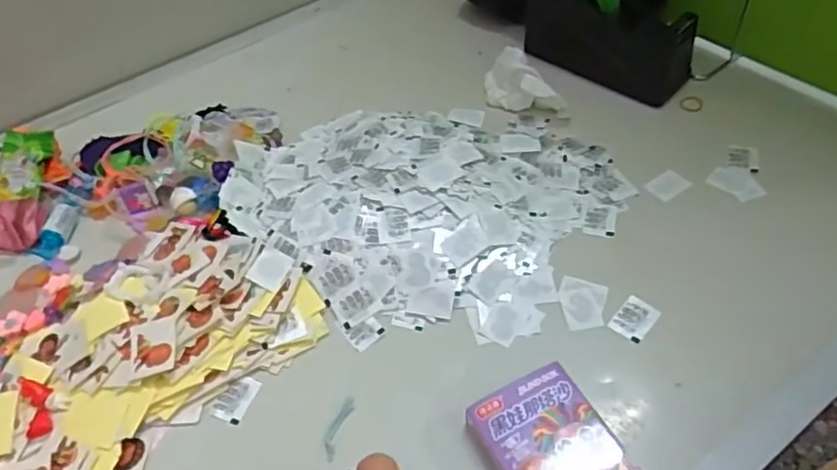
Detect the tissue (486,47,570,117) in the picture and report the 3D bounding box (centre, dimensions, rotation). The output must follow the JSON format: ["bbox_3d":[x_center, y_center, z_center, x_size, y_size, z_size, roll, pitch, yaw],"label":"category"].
[{"bbox_3d":[0.095,-0.137,0.578,0.090,0.039,0.042,32,58,28],"label":"tissue"}]

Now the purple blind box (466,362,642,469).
[{"bbox_3d":[0.078,0.128,0.363,0.066,0.022,0.096,-23,51,-15],"label":"purple blind box"}]

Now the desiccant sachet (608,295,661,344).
[{"bbox_3d":[0.148,0.057,0.435,0.023,0.004,0.033,33,58,28],"label":"desiccant sachet"}]

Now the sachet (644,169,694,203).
[{"bbox_3d":[0.199,-0.041,0.510,0.030,0.004,0.025,-31,54,-22],"label":"sachet"}]

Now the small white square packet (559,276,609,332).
[{"bbox_3d":[0.115,0.048,0.446,0.032,0.006,0.041,11,50,13],"label":"small white square packet"}]

